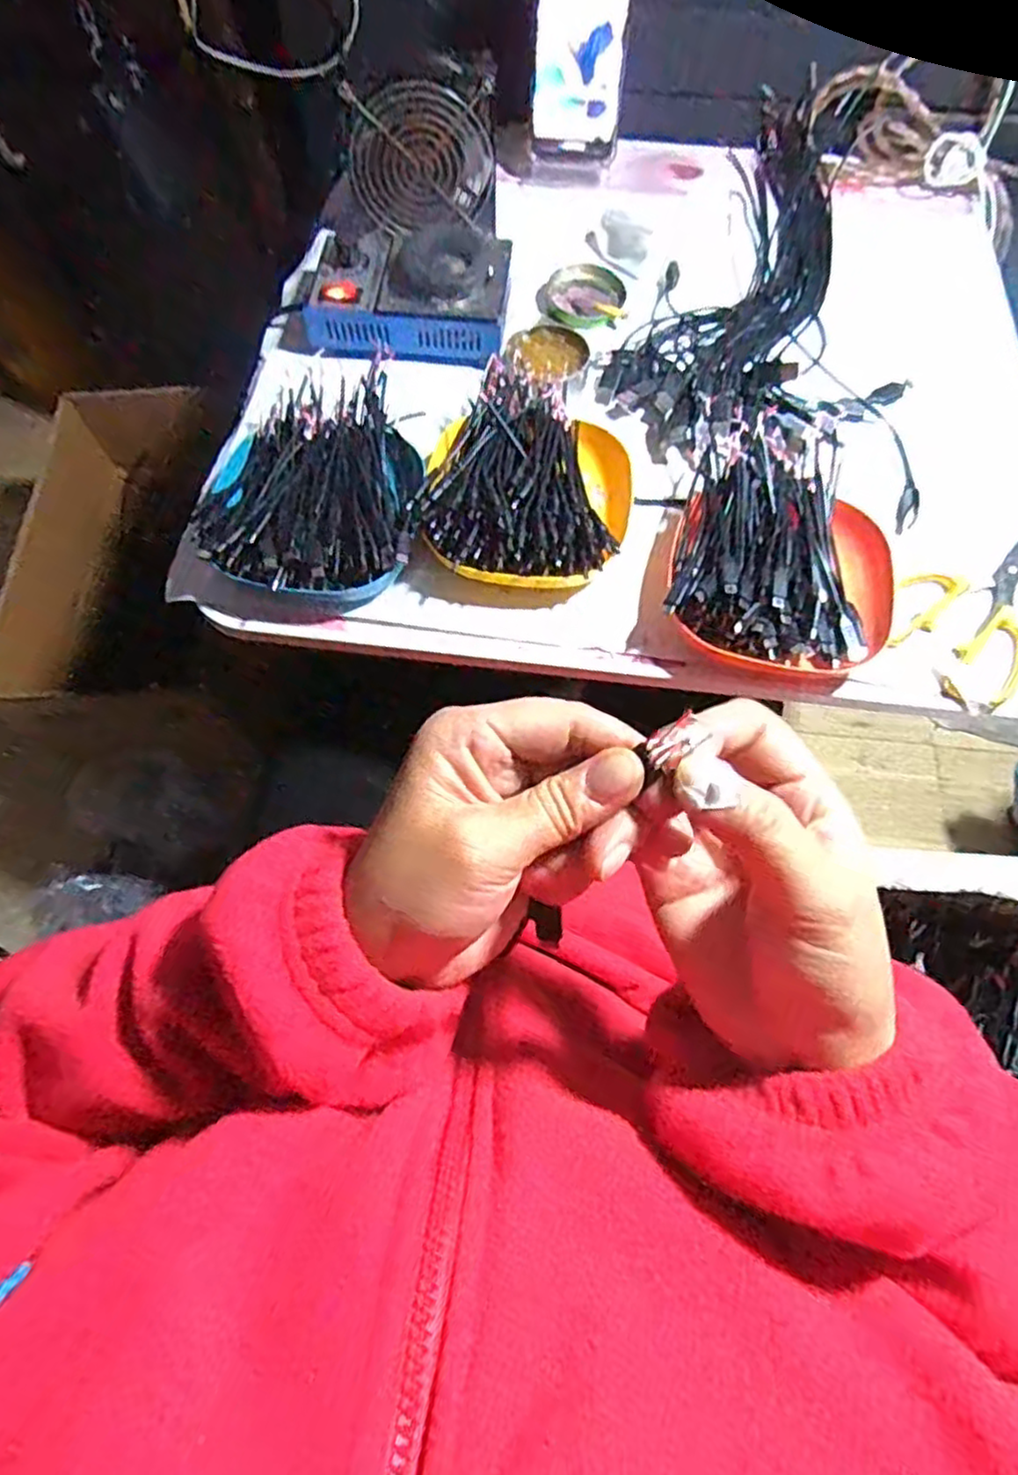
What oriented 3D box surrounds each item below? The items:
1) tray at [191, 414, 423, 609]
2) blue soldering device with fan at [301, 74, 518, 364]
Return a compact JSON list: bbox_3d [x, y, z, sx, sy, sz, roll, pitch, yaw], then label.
[{"bbox_3d":[-0.130,-0.157,0.469,0.138,0.036,0.148,2,68,1],"label":"tray"},{"bbox_3d":[-0.078,-0.397,0.549,0.153,0.081,0.200,1,68,1],"label":"blue soldering device with fan"}]

